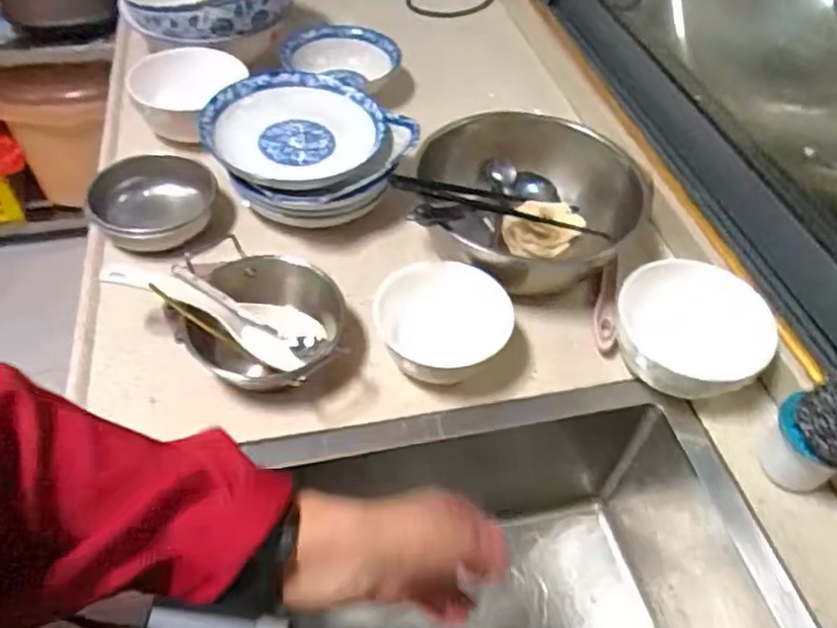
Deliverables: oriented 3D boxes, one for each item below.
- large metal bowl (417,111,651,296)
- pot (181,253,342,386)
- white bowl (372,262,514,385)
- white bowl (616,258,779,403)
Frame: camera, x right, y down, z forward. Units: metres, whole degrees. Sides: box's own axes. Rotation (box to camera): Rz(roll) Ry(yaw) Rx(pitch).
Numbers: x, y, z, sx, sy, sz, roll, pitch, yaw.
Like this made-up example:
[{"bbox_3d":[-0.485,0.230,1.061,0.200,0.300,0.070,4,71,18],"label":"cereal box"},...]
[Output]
[{"bbox_3d":[0.114,-0.110,0.656,0.210,0.086,0.208,4,50,-1],"label":"large metal bowl"},{"bbox_3d":[-0.135,0.010,0.559,0.136,0.059,0.121,15,51,8],"label":"pot"},{"bbox_3d":[0.019,0.006,0.569,0.105,0.062,0.095,-13,52,-15],"label":"white bowl"},{"bbox_3d":[0.232,0.016,0.560,0.116,0.073,0.114,2,50,-3],"label":"white bowl"}]

